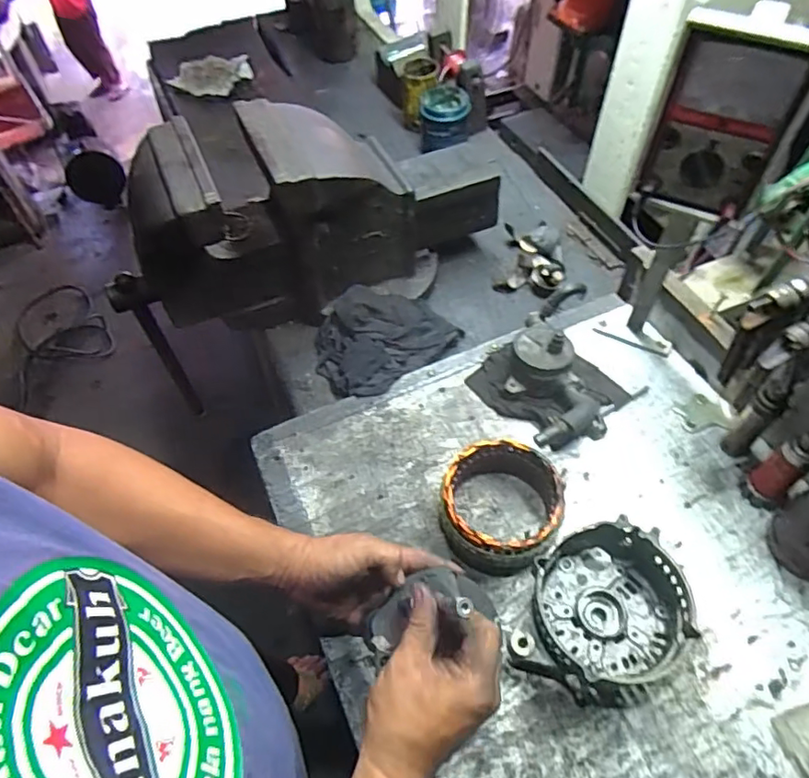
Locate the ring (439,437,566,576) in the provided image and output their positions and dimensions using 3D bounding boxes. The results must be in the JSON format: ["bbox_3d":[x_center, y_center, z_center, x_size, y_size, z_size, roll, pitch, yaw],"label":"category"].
[{"bbox_3d":[0.107,0.129,0.641,0.131,0.067,0.136,6,55,6],"label":"ring"}]

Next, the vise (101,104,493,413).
[{"bbox_3d":[-0.135,-0.245,0.800,0.522,0.245,0.172,-29,59,-17],"label":"vise"}]

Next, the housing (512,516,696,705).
[{"bbox_3d":[0.196,0.217,0.570,0.149,0.078,0.155,-1,55,1],"label":"housing"}]

